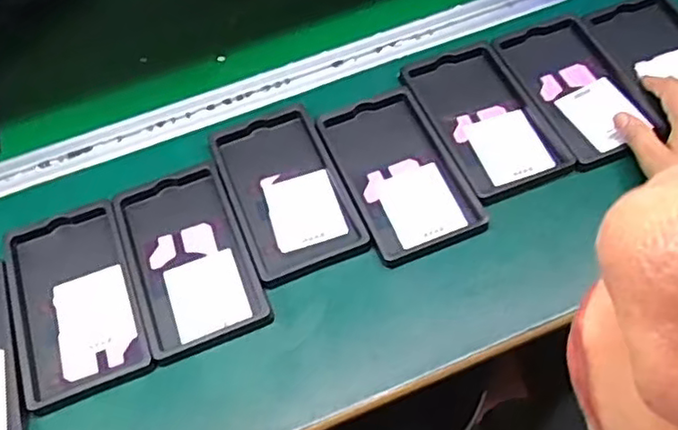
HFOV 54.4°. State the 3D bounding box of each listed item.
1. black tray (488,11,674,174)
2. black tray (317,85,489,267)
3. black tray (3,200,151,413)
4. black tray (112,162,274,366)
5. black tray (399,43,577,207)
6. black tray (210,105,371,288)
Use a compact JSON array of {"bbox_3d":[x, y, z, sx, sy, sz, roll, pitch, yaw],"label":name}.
[{"bbox_3d":[0.217,-0.116,0.599,0.093,0.015,0.162,-20,58,-8],"label":"black tray"},{"bbox_3d":[0.051,-0.037,0.562,0.093,0.017,0.158,-19,58,-7],"label":"black tray"},{"bbox_3d":[-0.210,0.066,0.518,0.092,0.014,0.160,-20,58,-8],"label":"black tray"},{"bbox_3d":[-0.123,0.034,0.533,0.092,0.014,0.158,-22,58,-9],"label":"black tray"},{"bbox_3d":[0.127,-0.087,0.587,0.093,0.016,0.166,-22,58,-9],"label":"black tray"},{"bbox_3d":[-0.044,-0.021,0.562,0.094,0.019,0.163,-21,58,-8],"label":"black tray"}]

